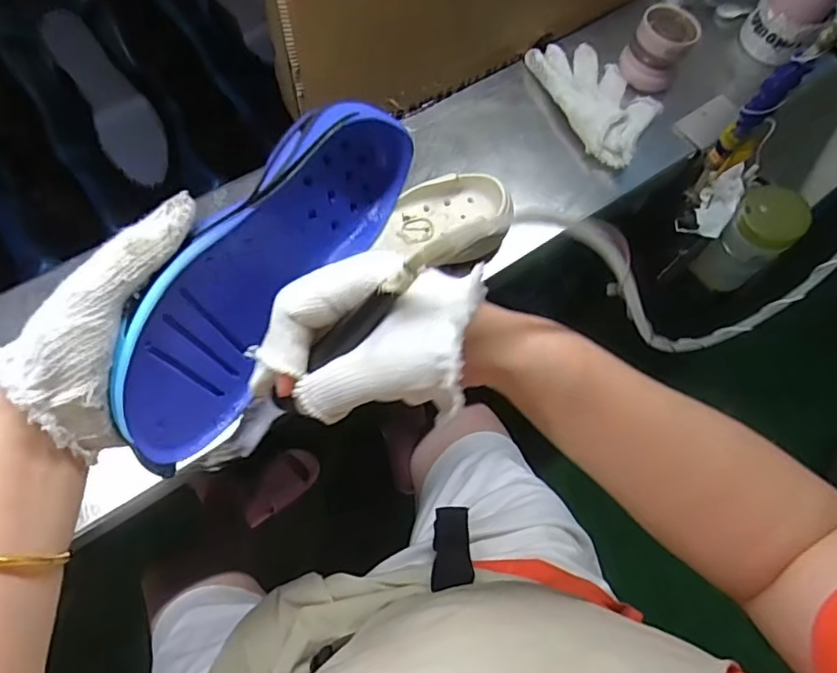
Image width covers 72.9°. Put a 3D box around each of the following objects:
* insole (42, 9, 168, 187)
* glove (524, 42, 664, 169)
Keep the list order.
[{"bbox_3d":[-0.340,-0.264,0.625,0.063,0.008,0.201,-32,98,-16],"label":"insole"},{"bbox_3d":[0.203,-0.273,0.655,0.100,0.033,0.180,-27,70,-18],"label":"glove"}]

